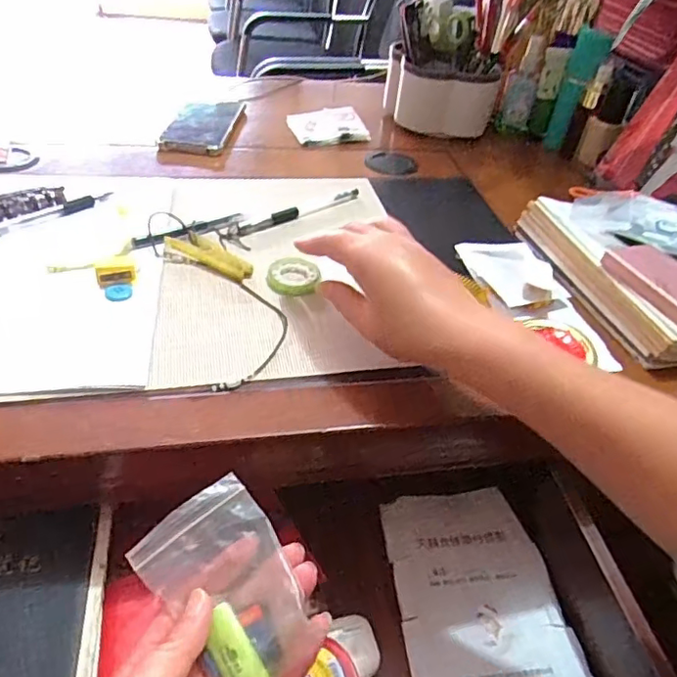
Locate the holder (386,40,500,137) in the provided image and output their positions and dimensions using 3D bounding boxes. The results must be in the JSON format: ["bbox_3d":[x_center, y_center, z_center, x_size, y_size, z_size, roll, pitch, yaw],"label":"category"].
[{"bbox_3d":[0.131,-0.321,0.756,0.094,0.083,0.139,-30,52,-36],"label":"holder"}]

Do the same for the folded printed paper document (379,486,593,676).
[{"bbox_3d":[0.111,0.206,0.459,0.127,0.016,0.177,-1,40,-10],"label":"folded printed paper document"}]

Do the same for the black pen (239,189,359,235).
[{"bbox_3d":[-0.035,-0.125,0.560,0.143,0.007,0.011,-25,49,-33],"label":"black pen"}]

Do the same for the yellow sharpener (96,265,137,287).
[{"bbox_3d":[-0.172,-0.048,0.442,0.028,0.012,0.013,-9,42,-19],"label":"yellow sharpener"}]

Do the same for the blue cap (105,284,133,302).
[{"bbox_3d":[-0.167,-0.035,0.434,0.019,0.004,0.015,-17,46,-27],"label":"blue cap"}]

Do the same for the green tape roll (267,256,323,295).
[{"bbox_3d":[-0.037,-0.052,0.474,0.044,0.007,0.043,4,40,-4],"label":"green tape roll"}]

